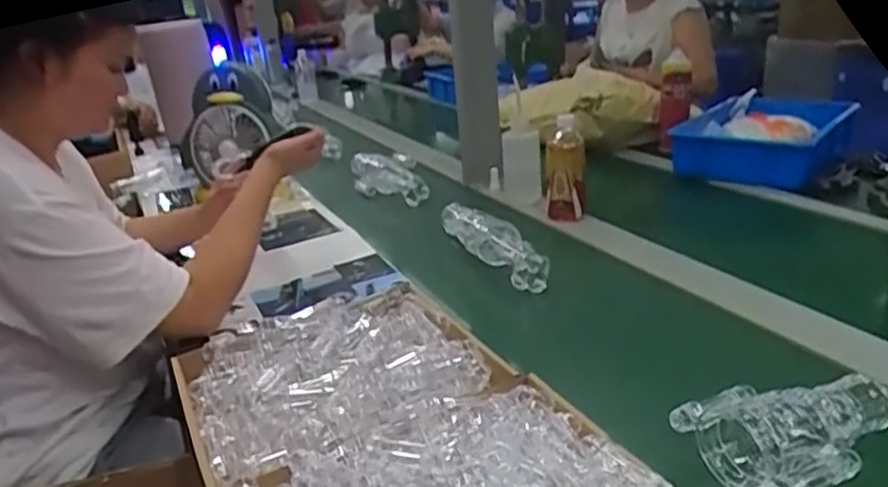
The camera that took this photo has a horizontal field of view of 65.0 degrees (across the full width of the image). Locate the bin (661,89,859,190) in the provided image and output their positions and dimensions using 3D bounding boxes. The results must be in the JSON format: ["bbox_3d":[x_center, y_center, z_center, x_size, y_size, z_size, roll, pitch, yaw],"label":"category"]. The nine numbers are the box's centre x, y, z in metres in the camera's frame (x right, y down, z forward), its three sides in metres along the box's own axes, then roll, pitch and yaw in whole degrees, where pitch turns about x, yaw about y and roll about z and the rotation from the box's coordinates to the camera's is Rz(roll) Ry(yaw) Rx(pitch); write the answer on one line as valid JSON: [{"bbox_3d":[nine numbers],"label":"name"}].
[{"bbox_3d":[0.669,-0.217,1.469,0.298,0.092,0.416,10,27,34],"label":"bin"}]

